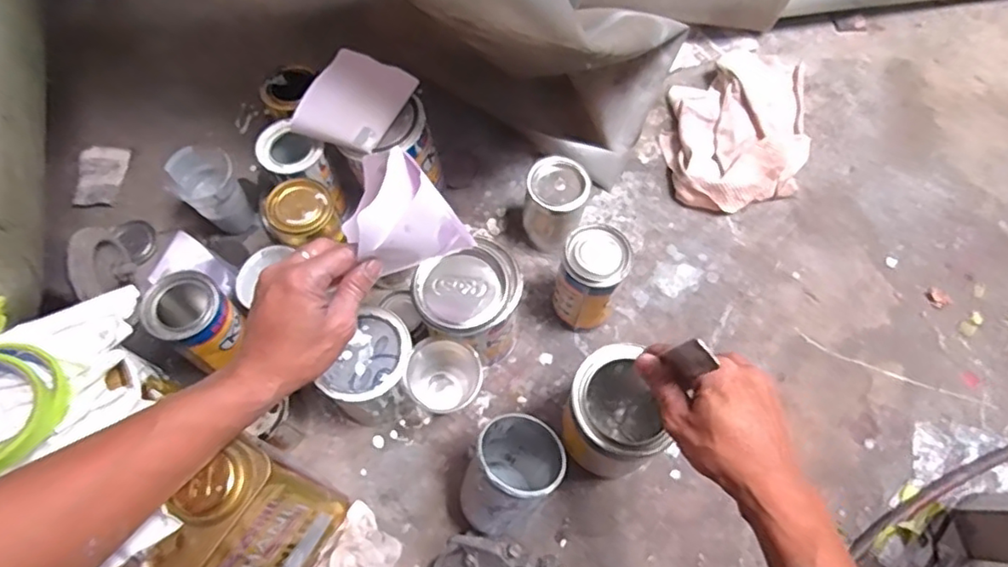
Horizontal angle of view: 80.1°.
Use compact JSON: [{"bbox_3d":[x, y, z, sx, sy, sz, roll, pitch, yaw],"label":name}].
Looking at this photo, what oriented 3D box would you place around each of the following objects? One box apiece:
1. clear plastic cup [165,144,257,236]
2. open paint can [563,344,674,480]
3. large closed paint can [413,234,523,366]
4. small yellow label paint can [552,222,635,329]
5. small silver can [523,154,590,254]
[{"bbox_3d":[-0.353,-0.108,0.742,0.074,0.107,0.075,0,65,0],"label":"clear plastic cup"},{"bbox_3d":[0.116,0.140,0.614,0.105,0.134,0.094,24,67,11],"label":"open paint can"},{"bbox_3d":[-0.035,0.034,0.653,0.110,0.152,0.101,-20,66,-9],"label":"large closed paint can"},{"bbox_3d":[0.096,0.000,0.682,0.071,0.138,0.076,28,68,12],"label":"small yellow label paint can"},{"bbox_3d":[0.061,-0.091,0.733,0.072,0.111,0.076,0,65,0],"label":"small silver can"}]

